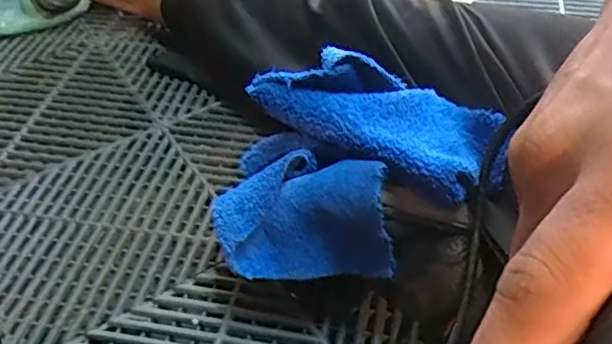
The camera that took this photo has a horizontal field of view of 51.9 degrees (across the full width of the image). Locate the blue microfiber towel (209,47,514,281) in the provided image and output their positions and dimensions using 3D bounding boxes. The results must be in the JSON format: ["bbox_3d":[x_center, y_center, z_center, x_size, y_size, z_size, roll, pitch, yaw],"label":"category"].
[{"bbox_3d":[0.035,-0.003,0.455,0.194,0.100,0.122,3,44,9],"label":"blue microfiber towel"}]

